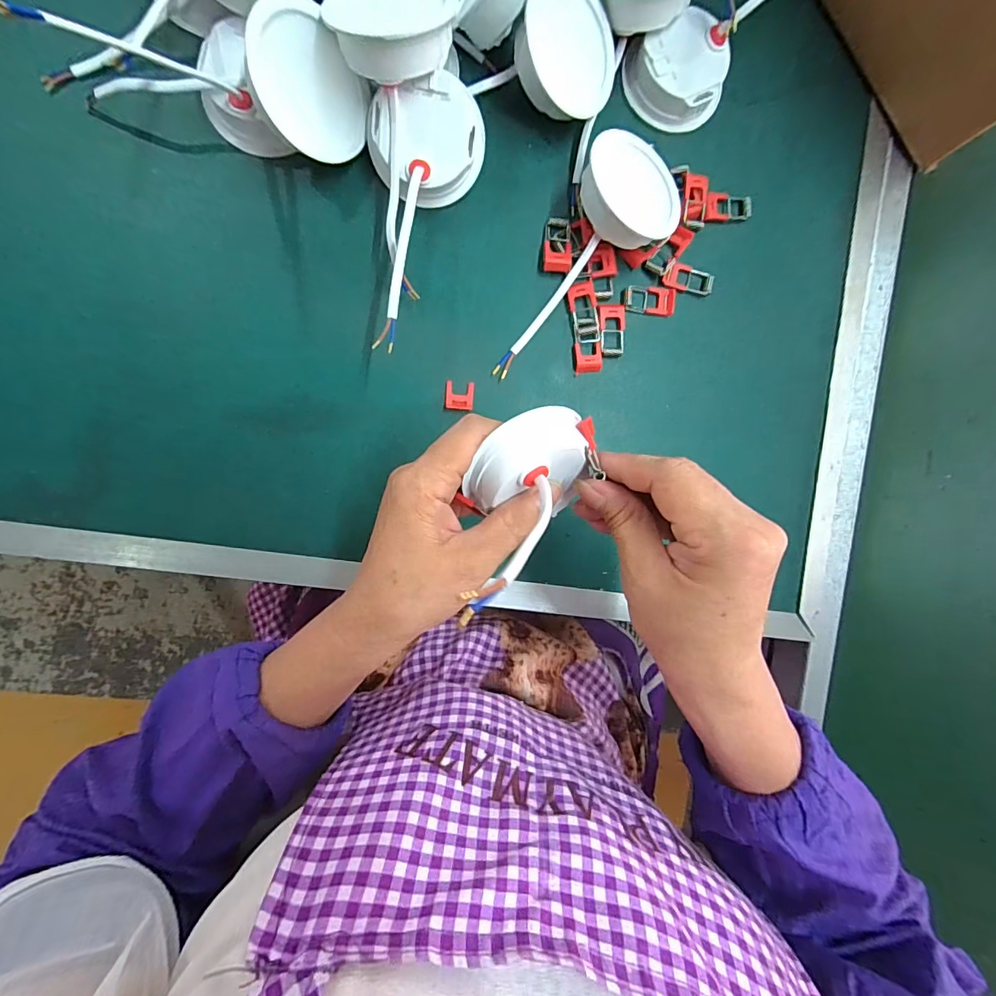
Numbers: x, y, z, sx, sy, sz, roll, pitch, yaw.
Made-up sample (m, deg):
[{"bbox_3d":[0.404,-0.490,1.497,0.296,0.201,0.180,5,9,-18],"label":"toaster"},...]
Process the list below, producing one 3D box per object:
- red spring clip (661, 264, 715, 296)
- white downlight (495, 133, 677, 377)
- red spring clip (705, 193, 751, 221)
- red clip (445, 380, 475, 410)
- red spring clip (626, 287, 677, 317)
[{"bbox_3d":[0.137,-0.157,0.326,0.038,0.004,0.018,9,92,-8],"label":"red spring clip"},{"bbox_3d":[0.064,-0.151,0.307,0.067,0.031,0.169,24,89,-8],"label":"white downlight"},{"bbox_3d":[0.165,-0.209,0.327,0.035,0.006,0.017,-6,94,-7],"label":"red spring clip"},{"bbox_3d":[-0.026,-0.070,0.310,0.019,0.004,0.018,4,92,-8],"label":"red clip"},{"bbox_3d":[0.108,-0.141,0.324,0.037,0.004,0.019,5,92,-8],"label":"red spring clip"}]

